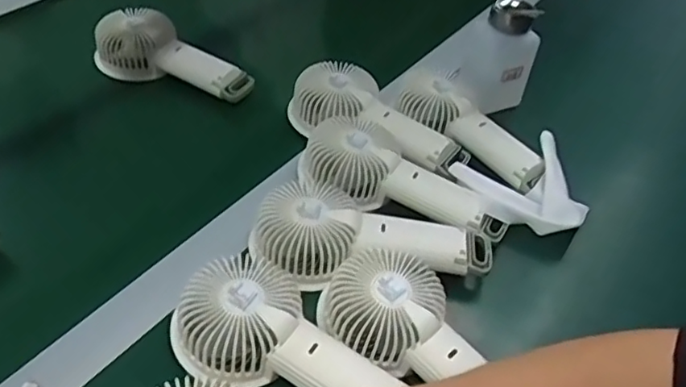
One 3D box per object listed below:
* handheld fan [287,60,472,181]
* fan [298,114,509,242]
[{"bbox_3d":[0.029,-0.065,0.563,0.178,0.038,0.075,34,52,25],"label":"handheld fan"},{"bbox_3d":[0.049,-0.007,0.505,0.177,0.035,0.082,31,51,23],"label":"fan"}]

